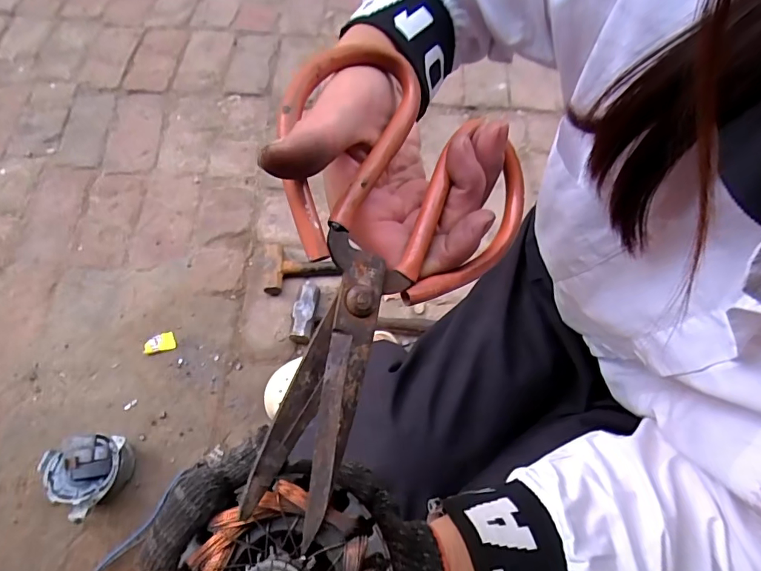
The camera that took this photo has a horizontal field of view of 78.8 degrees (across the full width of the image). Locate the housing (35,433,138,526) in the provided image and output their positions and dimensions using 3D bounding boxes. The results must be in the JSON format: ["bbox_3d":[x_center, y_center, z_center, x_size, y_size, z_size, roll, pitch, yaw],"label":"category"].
[{"bbox_3d":[-0.465,0.285,0.730,0.114,0.082,0.120,26,65,10],"label":"housing"}]

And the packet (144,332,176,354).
[{"bbox_3d":[-0.413,0.106,0.863,0.057,0.012,0.035,-11,65,-8],"label":"packet"}]

